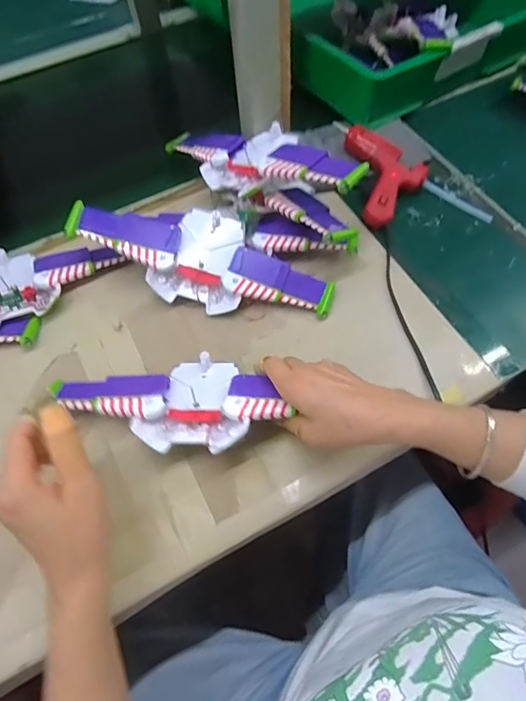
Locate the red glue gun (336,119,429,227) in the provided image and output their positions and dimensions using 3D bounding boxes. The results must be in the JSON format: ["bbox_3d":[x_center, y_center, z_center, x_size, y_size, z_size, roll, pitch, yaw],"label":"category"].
[{"bbox_3d":[0.162,-0.232,0.561,0.097,0.047,0.158,-10,60,-2],"label":"red glue gun"}]

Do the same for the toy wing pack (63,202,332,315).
[{"bbox_3d":[-0.065,-0.103,0.489,0.293,0.050,0.099,17,62,-1],"label":"toy wing pack"}]

